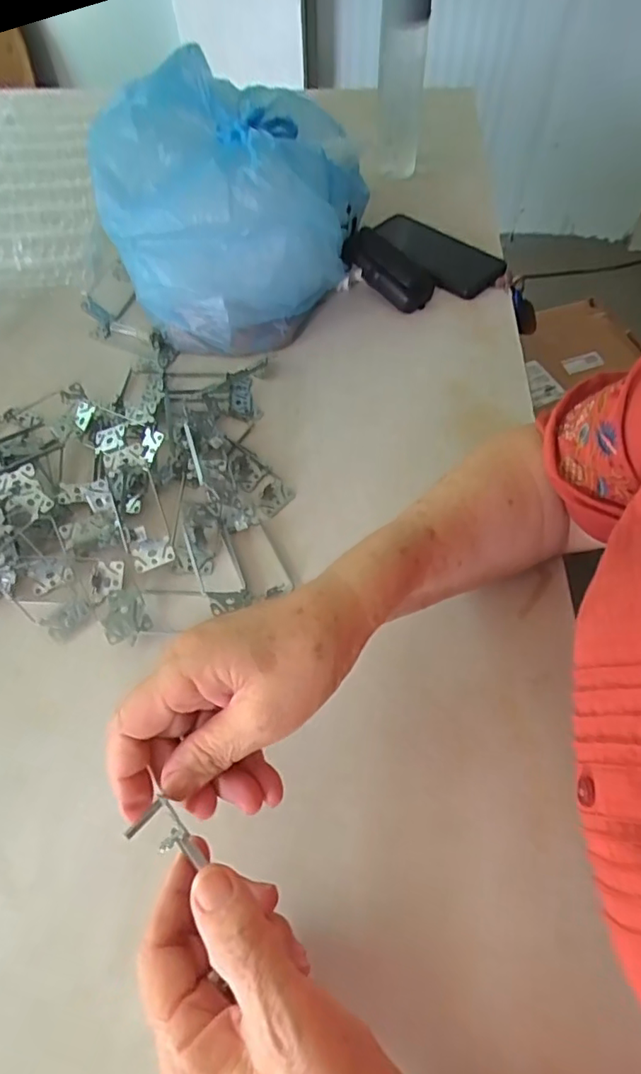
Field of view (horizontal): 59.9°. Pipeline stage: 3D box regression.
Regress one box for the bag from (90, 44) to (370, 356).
[{"bbox_3d":[-0.086,-0.335,0.568,0.224,0.172,0.244,14,59,7],"label":"bag"}]

